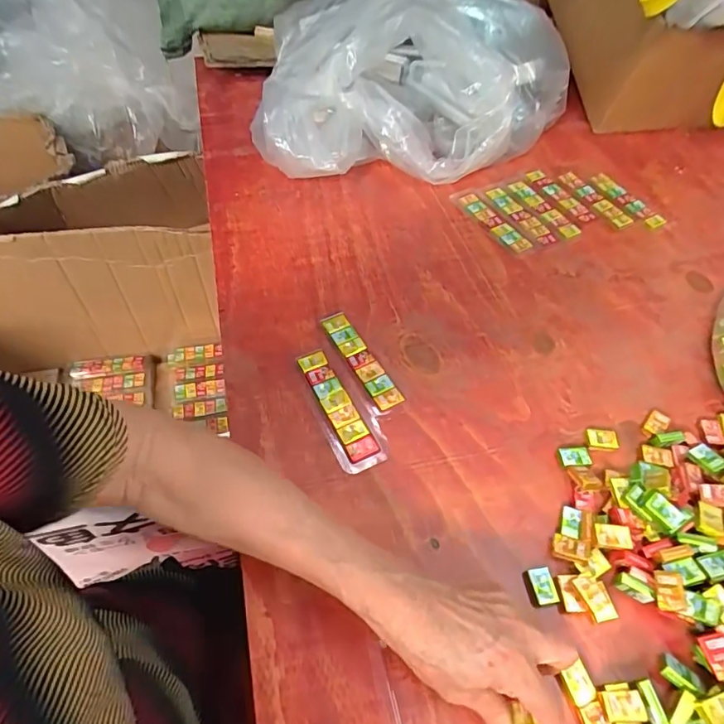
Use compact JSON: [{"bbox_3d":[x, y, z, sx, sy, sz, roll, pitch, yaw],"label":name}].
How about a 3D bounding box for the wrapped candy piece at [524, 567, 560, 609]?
[{"bbox_3d":[0.133,0.167,0.354,0.020,0.008,0.026,-3,54,-5],"label":"wrapped candy piece"}]

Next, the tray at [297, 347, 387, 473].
[{"bbox_3d":[-0.020,0.040,0.436,0.039,0.008,0.127,-19,57,-16],"label":"tray"}]

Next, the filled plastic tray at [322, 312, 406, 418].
[{"bbox_3d":[-0.002,-0.002,0.465,0.026,0.009,0.120,-24,58,-19],"label":"filled plastic tray"}]

